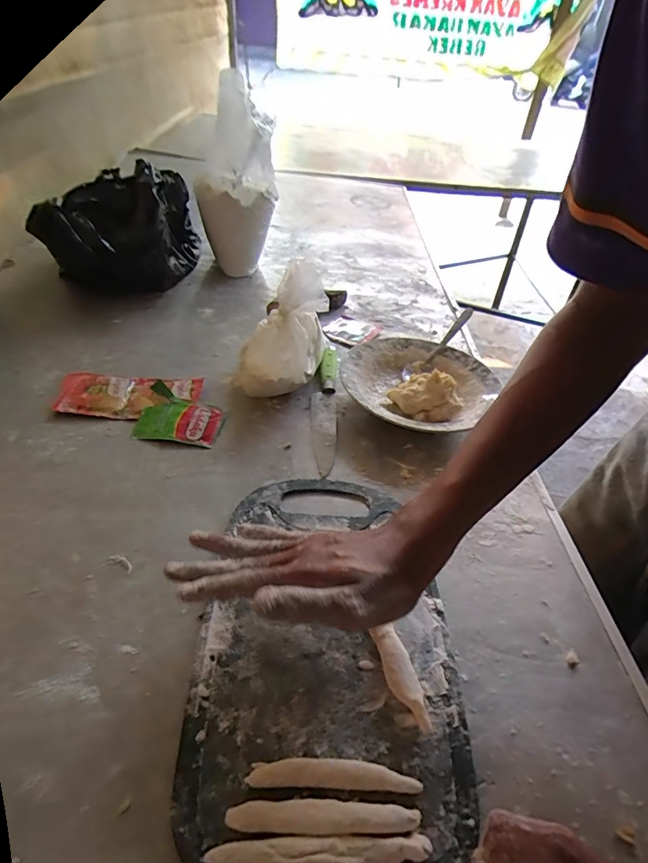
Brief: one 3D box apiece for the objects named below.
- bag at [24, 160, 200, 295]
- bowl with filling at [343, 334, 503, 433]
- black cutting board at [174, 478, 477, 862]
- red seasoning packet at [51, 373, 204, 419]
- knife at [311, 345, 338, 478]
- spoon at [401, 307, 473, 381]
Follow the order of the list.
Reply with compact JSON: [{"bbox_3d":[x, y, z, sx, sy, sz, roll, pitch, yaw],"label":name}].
[{"bbox_3d":[-0.336,-0.345,0.800,0.195,0.153,0.253,5,42,-2],"label":"bag"},{"bbox_3d":[0.116,-0.065,0.592,0.187,0.057,0.197,4,42,-3],"label":"bowl with filling"},{"bbox_3d":[0.002,0.148,0.354,0.185,0.016,0.298,3,42,-4],"label":"black cutting board"},{"bbox_3d":[-0.232,-0.045,0.554,0.159,0.011,0.076,2,42,-6],"label":"red seasoning packet"},{"bbox_3d":[0.002,-0.039,0.577,0.031,0.018,0.244,5,42,-3],"label":"knife"},{"bbox_3d":[0.163,-0.125,0.661,0.024,0.020,0.165,35,70,28],"label":"spoon"}]

